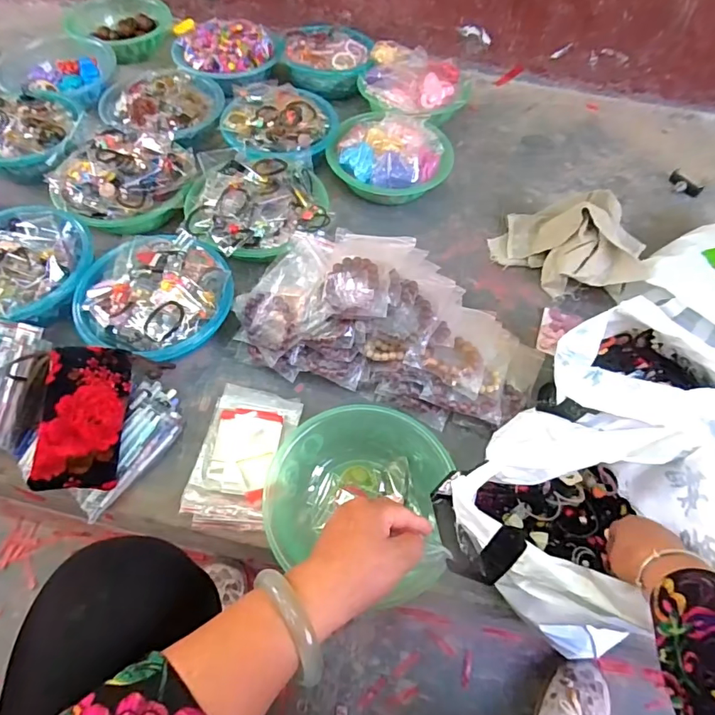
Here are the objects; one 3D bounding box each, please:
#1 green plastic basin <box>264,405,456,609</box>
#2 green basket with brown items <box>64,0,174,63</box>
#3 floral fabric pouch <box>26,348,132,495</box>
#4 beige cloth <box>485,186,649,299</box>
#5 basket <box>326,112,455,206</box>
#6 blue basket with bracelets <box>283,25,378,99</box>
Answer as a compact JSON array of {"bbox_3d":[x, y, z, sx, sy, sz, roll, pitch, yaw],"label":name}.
[{"bbox_3d":[0.002,0.173,0.606,0.219,0.067,0.213,2,59,-3],"label":"green plastic basin"},{"bbox_3d":[-0.555,-0.785,1.123,0.241,0.067,0.222,2,59,-3],"label":"green basket with brown items"},{"bbox_3d":[-0.339,0.073,0.588,0.091,0.024,0.171,7,75,-20],"label":"floral fabric pouch"},{"bbox_3d":[0.382,-0.208,0.835,0.245,0.102,0.186,35,63,16],"label":"beige cloth"},{"bbox_3d":[0.061,-0.391,0.923,0.215,0.103,0.220,2,59,-3],"label":"basket"},{"bbox_3d":[-0.065,-0.683,1.082,0.212,0.067,0.207,2,59,-3],"label":"blue basket with bracelets"}]

